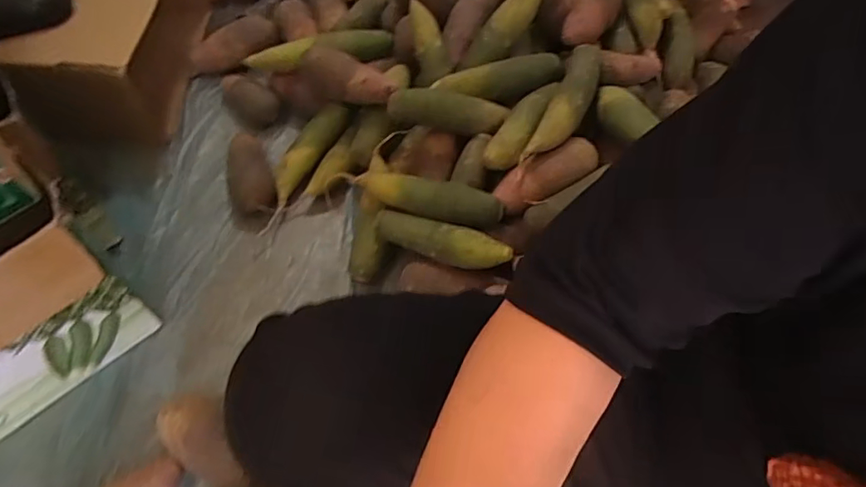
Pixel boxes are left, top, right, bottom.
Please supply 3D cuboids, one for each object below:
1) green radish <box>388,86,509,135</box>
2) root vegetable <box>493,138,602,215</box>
[{"bbox_3d":[0.032,-0.195,0.791,0.176,0.047,0.060,2,59,-19],"label":"green radish"},{"bbox_3d":[0.163,-0.097,0.758,0.160,0.041,0.059,-26,64,-16],"label":"root vegetable"}]

